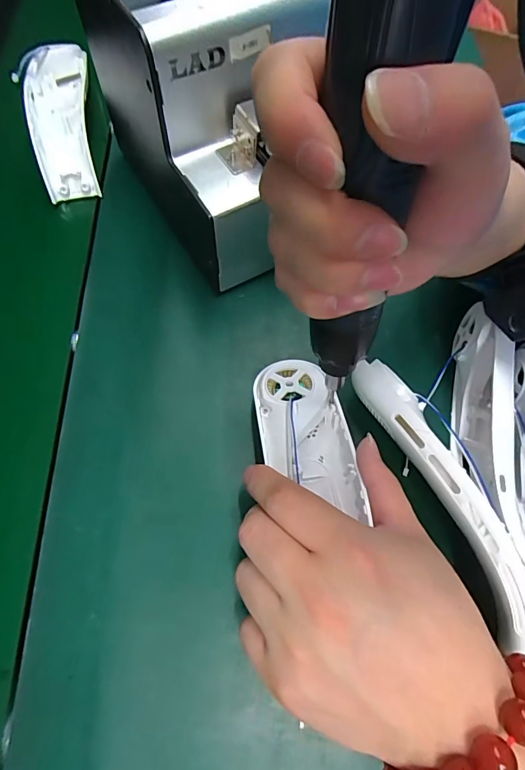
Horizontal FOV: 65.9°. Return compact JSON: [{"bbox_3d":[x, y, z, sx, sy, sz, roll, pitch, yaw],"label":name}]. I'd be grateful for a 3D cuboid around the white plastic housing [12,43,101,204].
[{"bbox_3d":[-0.180,-0.244,0.359,0.047,0.051,0.155,-11,68,-7],"label":"white plastic housing"}]

